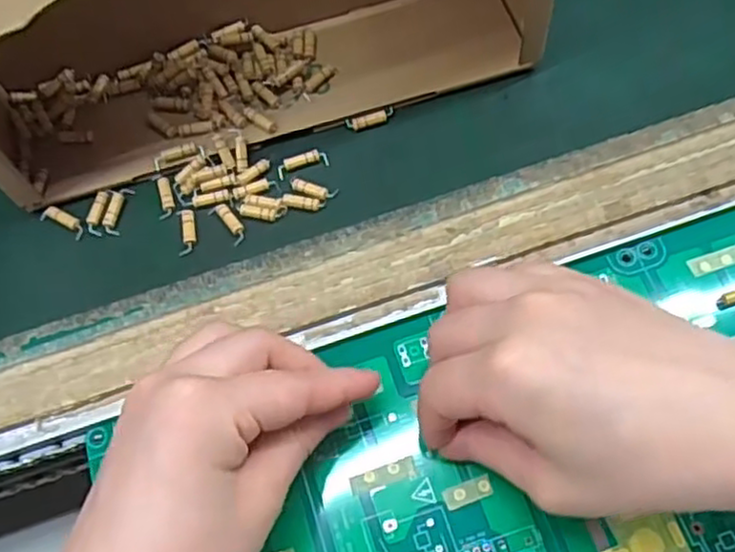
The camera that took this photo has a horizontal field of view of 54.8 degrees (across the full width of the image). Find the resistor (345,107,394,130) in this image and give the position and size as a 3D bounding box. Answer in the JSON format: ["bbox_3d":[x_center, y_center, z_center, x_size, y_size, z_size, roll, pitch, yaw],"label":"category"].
[{"bbox_3d":[0.002,-0.077,0.343,0.024,0.004,0.007,-16,67,-4],"label":"resistor"}]

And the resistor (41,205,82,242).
[{"bbox_3d":[-0.142,-0.026,0.330,0.025,0.004,0.008,30,71,15],"label":"resistor"}]

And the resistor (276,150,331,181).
[{"bbox_3d":[-0.031,-0.054,0.336,0.025,0.004,0.009,-20,67,-5],"label":"resistor"}]

